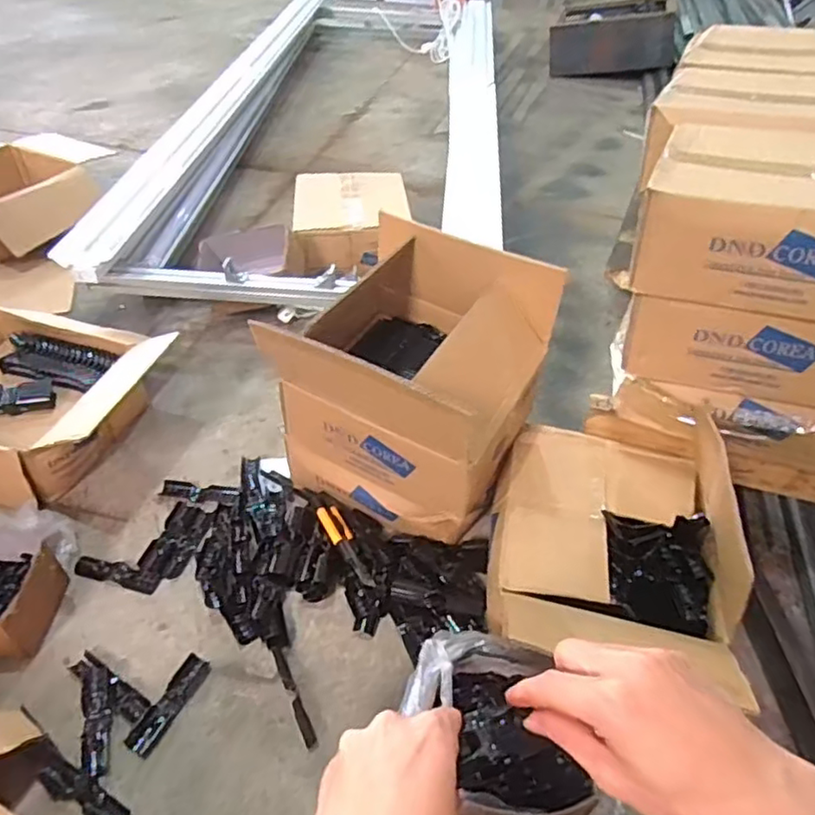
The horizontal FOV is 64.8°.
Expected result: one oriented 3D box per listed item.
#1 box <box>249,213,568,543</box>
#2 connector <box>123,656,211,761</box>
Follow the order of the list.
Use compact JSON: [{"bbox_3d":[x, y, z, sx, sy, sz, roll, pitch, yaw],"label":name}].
[{"bbox_3d":[-0.001,-0.033,0.979,0.338,0.352,0.318,22,46,19],"label":"box"},{"bbox_3d":[-0.307,0.380,0.828,0.033,0.012,0.129,17,46,17],"label":"connector"}]

